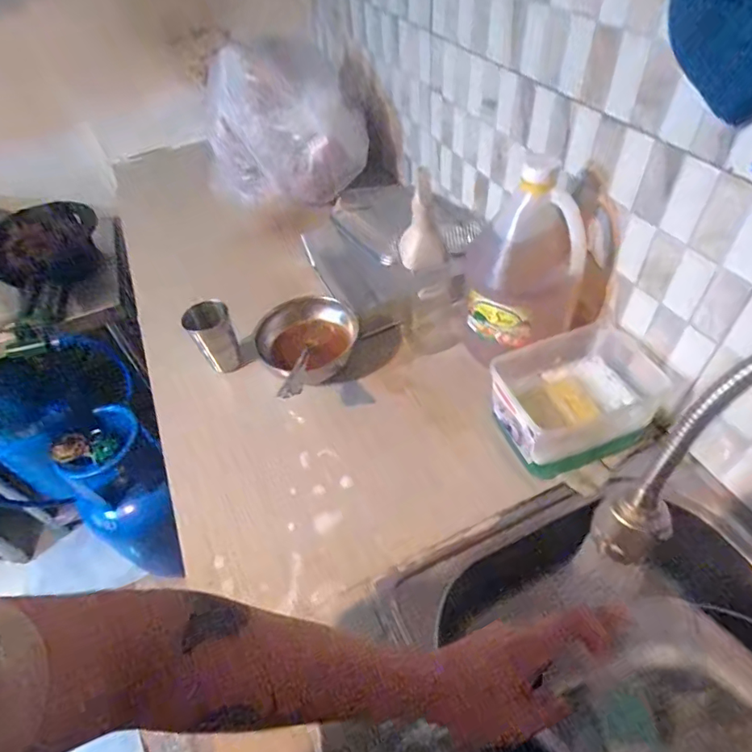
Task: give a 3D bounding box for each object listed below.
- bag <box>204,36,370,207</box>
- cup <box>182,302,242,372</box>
[{"bbox_3d":[-0.177,-0.460,0.933,0.292,0.256,0.175,-13,49,-3],"label":"bag"},{"bbox_3d":[-0.240,-0.057,0.727,0.060,0.102,0.060,-4,48,4],"label":"cup"}]

